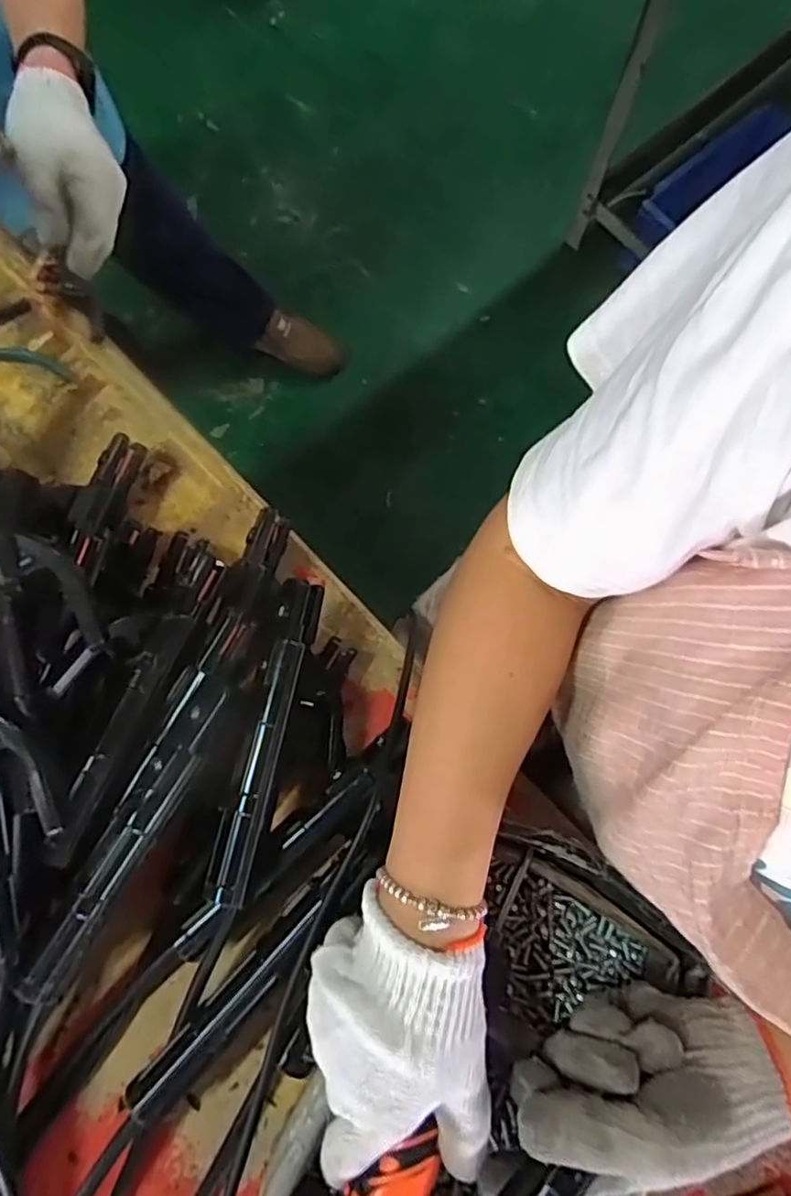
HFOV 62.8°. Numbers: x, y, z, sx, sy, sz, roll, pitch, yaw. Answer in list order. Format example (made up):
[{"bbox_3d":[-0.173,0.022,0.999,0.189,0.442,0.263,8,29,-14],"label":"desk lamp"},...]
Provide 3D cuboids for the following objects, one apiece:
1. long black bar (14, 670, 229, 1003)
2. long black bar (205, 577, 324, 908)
[{"bbox_3d":[-0.149,0.130,0.359,0.031,0.021,0.188,27,80,5],"label":"long black bar"},{"bbox_3d":[-0.078,0.082,0.391,0.024,0.016,0.190,12,79,3],"label":"long black bar"}]

